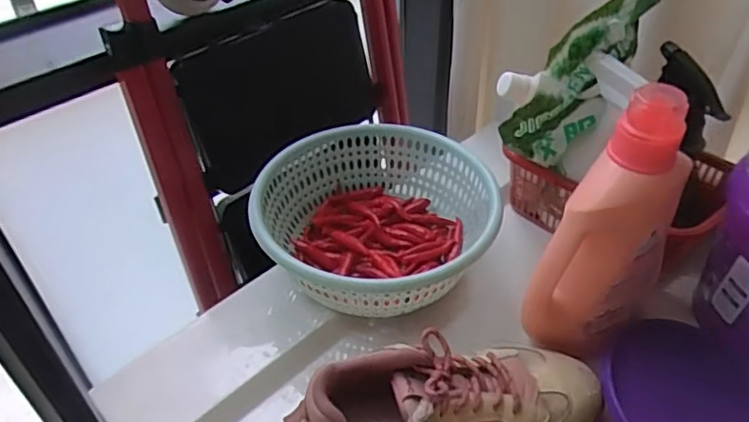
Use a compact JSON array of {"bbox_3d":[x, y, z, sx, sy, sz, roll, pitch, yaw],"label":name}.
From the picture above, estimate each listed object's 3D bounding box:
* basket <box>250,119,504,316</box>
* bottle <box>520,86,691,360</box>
[{"bbox_3d":[0.003,0.005,0.579,0.204,0.078,0.207,0,42,0],"label":"basket"},{"bbox_3d":[0.185,0.022,0.457,0.084,0.207,0.107,25,48,26],"label":"bottle"}]

